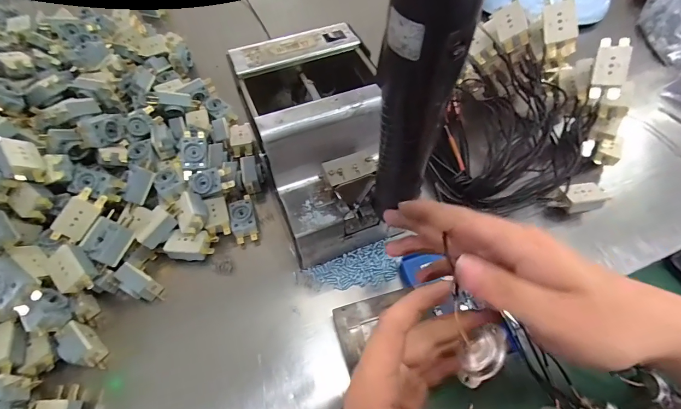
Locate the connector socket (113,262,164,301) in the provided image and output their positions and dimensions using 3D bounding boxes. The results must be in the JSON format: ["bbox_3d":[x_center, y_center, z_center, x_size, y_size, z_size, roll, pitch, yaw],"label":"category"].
[{"bbox_3d":[-0.197,0.078,0.334,0.045,0.024,0.022,25,62,14],"label":"connector socket"}]

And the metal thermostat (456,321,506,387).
[{"bbox_3d":[0.078,0.083,0.185,0.035,0.012,0.017,-44,54,2],"label":"metal thermostat"}]

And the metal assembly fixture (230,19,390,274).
[{"bbox_3d":[-0.025,-0.056,0.327,0.111,0.140,0.180,-13,60,-8],"label":"metal assembly fixture"}]

